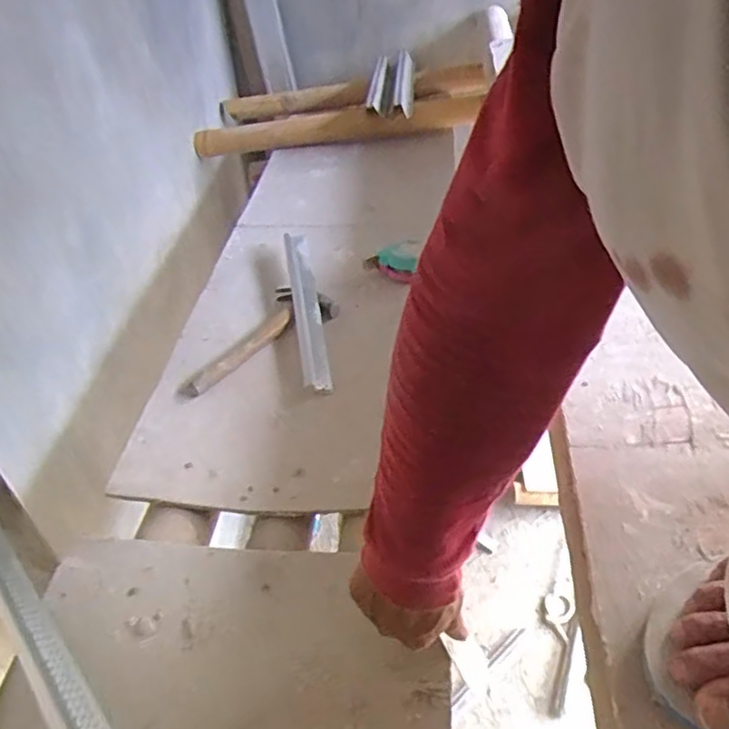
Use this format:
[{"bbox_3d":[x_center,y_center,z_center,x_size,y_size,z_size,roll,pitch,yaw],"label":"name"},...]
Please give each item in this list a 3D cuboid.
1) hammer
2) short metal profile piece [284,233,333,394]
[{"bbox_3d":[-0.142,-0.032,0.898,0.105,0.027,0.256,15,43,22],"label":"hammer"},{"bbox_3d":[-0.091,-0.099,0.969,0.037,0.035,0.376,-9,43,-5],"label":"short metal profile piece"}]

